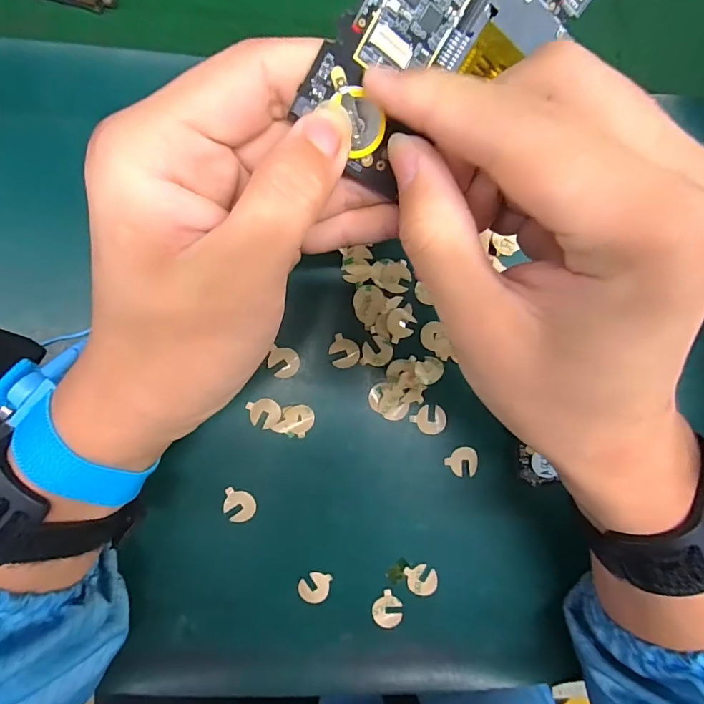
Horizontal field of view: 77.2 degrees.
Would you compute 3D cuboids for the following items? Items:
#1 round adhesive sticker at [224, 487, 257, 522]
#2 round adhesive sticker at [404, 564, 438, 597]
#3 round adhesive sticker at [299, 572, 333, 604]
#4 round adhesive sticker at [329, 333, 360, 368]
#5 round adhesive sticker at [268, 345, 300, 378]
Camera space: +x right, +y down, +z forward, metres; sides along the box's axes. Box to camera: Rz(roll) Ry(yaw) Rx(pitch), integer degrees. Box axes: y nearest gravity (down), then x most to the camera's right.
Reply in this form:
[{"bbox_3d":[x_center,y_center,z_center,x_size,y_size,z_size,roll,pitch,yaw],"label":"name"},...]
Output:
[{"bbox_3d":[-0.064,0.088,0.251,0.018,0.004,0.017,0,89,-4],"label":"round adhesive sticker"},{"bbox_3d":[0.042,0.135,0.261,0.017,0.004,0.018,0,86,0],"label":"round adhesive sticker"},{"bbox_3d":[-0.022,0.136,0.254,0.017,0.004,0.017,0,89,-4],"label":"round adhesive sticker"},{"bbox_3d":[-0.005,0.001,0.254,0.018,0.004,0.017,33,87,-3],"label":"round adhesive sticker"},{"bbox_3d":[-0.039,0.006,0.252,0.017,0.004,0.017,1,85,-10],"label":"round adhesive sticker"}]

